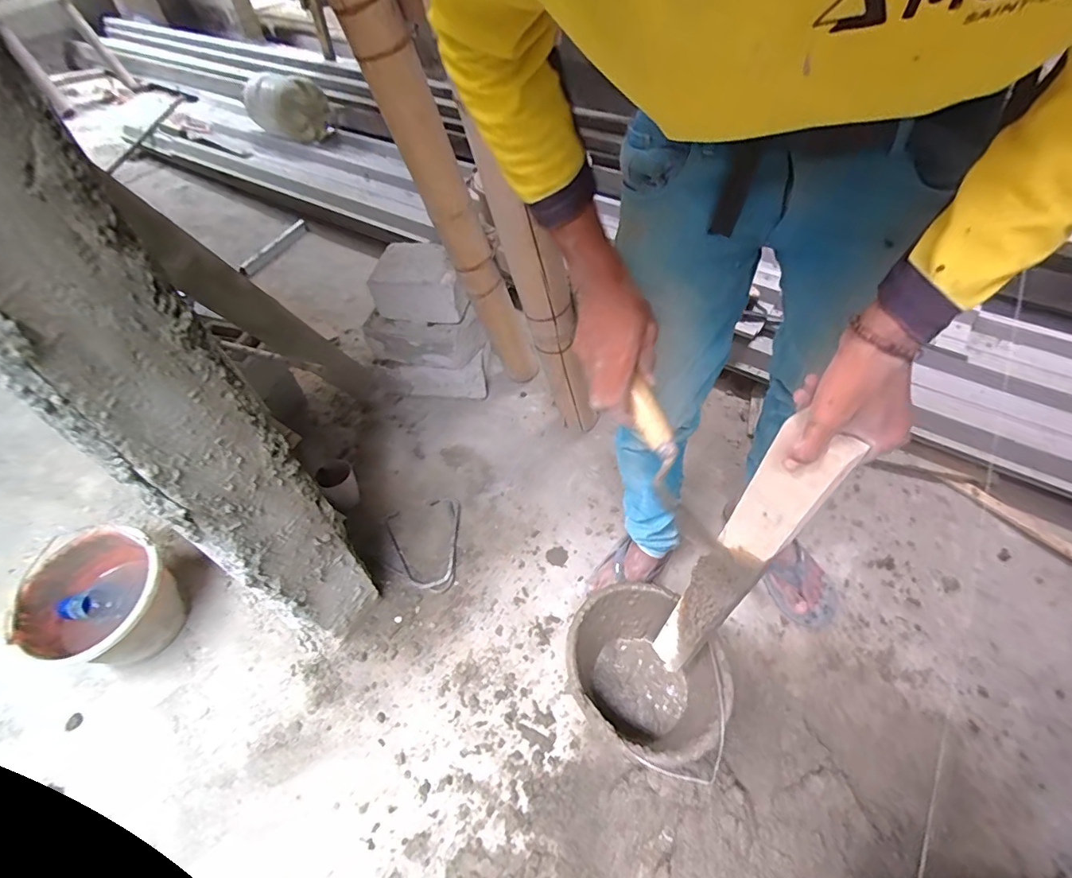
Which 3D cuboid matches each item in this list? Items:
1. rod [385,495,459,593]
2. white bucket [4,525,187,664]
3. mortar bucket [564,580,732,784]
[{"bbox_3d":[-0.236,0.213,1.033,0.146,0.027,0.203,-3,54,2],"label":"rod"},{"bbox_3d":[-0.757,0.288,0.901,0.249,0.175,0.208,4,51,6],"label":"white bucket"},{"bbox_3d":[0.165,0.380,0.796,0.212,0.167,0.250,-25,55,-15],"label":"mortar bucket"}]

